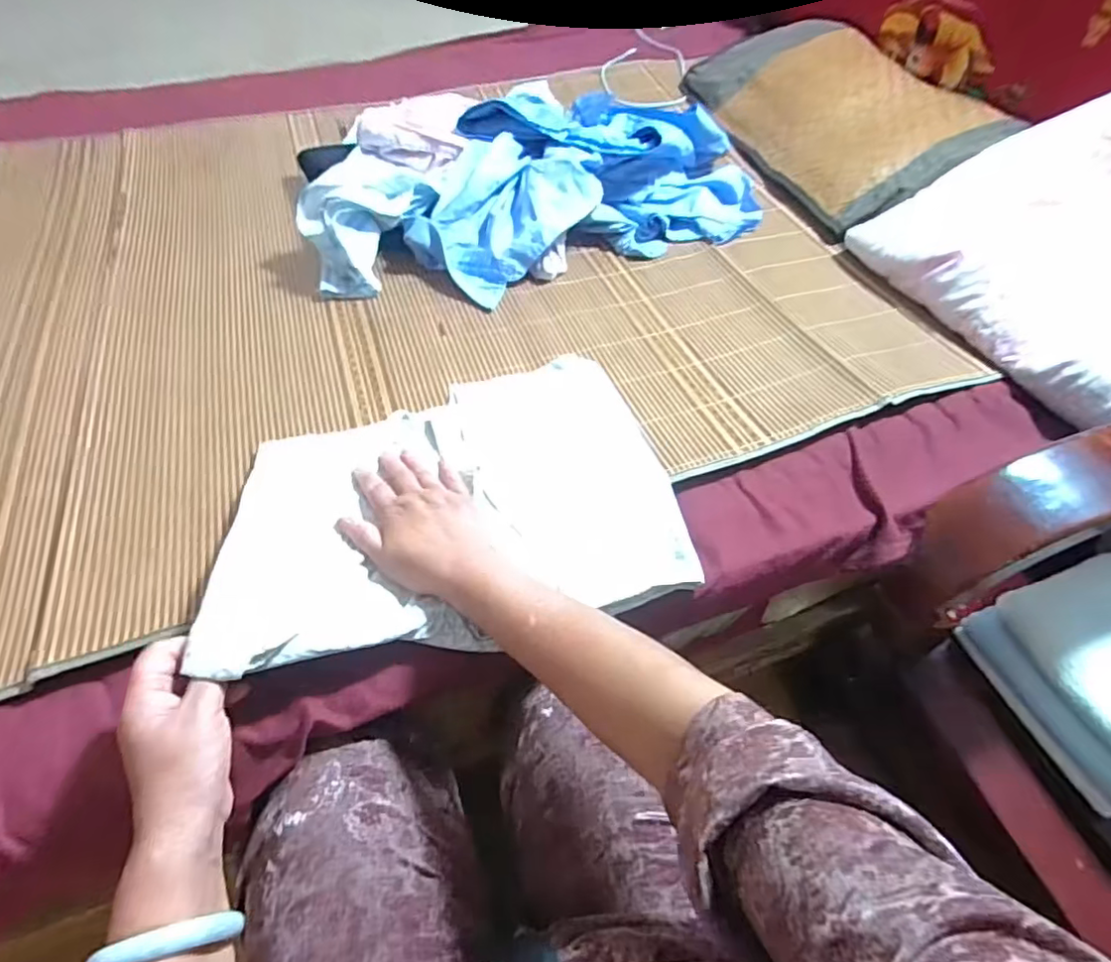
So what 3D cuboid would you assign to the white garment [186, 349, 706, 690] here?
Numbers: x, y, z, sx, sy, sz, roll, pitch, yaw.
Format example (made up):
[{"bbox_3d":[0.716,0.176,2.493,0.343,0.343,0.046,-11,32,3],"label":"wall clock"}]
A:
[{"bbox_3d":[-0.092,0.006,0.543,0.399,0.073,0.288,-15,53,-14],"label":"white garment"}]

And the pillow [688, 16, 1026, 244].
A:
[{"bbox_3d":[0.465,-0.627,1.004,0.291,0.131,0.566,-13,55,-10],"label":"pillow"}]

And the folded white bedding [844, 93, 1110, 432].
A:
[{"bbox_3d":[0.660,-0.266,0.691,0.365,0.164,0.433,-16,54,-14],"label":"folded white bedding"}]

